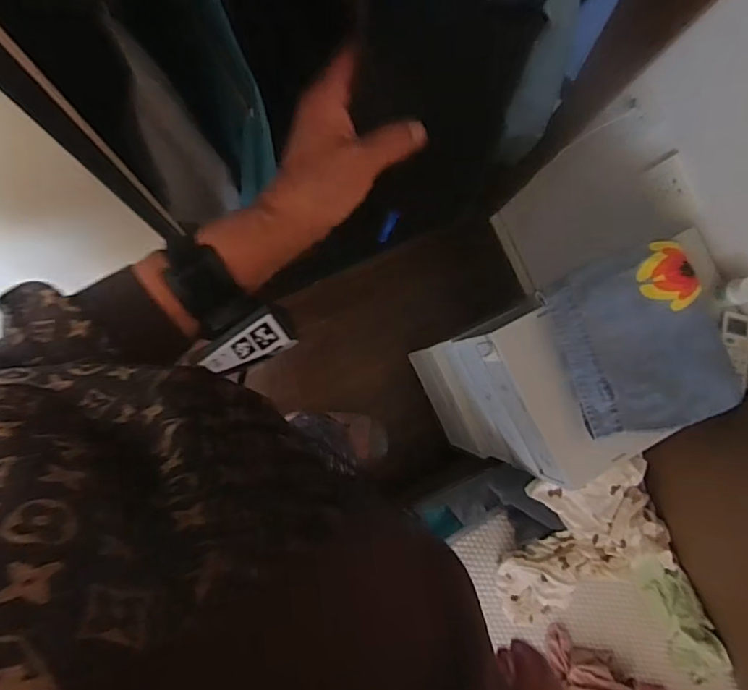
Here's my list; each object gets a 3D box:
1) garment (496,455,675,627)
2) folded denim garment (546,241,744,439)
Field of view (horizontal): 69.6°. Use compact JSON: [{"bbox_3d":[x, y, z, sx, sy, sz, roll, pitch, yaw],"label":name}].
[{"bbox_3d":[0.341,0.325,0.912,0.311,0.102,0.224,-29,90,-7],"label":"garment"},{"bbox_3d":[0.394,-0.004,0.788,0.237,0.036,0.261,-18,89,-7],"label":"folded denim garment"}]

